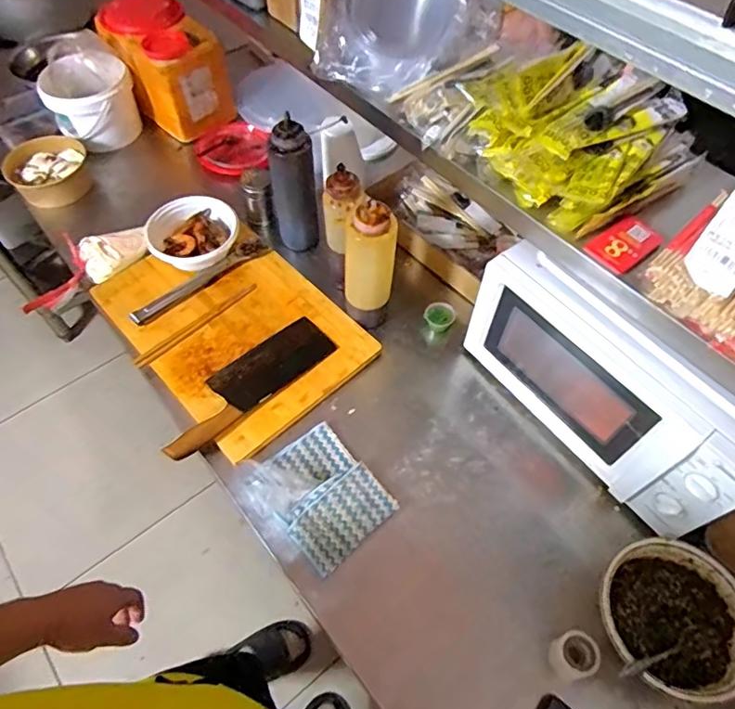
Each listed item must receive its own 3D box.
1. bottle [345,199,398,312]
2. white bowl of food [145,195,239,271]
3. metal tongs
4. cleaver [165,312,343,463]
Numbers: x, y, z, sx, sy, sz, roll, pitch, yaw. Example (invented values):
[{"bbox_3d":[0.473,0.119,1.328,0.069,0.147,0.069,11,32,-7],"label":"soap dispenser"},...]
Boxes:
[{"bbox_3d":[0.003,-0.163,0.861,0.084,0.192,0.076,0,57,-1],"label":"bottle"},{"bbox_3d":[-0.331,-0.227,1.027,0.173,0.063,0.149,-22,60,-14],"label":"white bowl of food"},{"bbox_3d":[-0.314,-0.145,1.008,0.288,0.027,0.039,-37,65,-22],"label":"metal tongs"},{"bbox_3d":[-0.202,0.042,0.883,0.317,0.025,0.100,-38,65,-22],"label":"cleaver"}]

